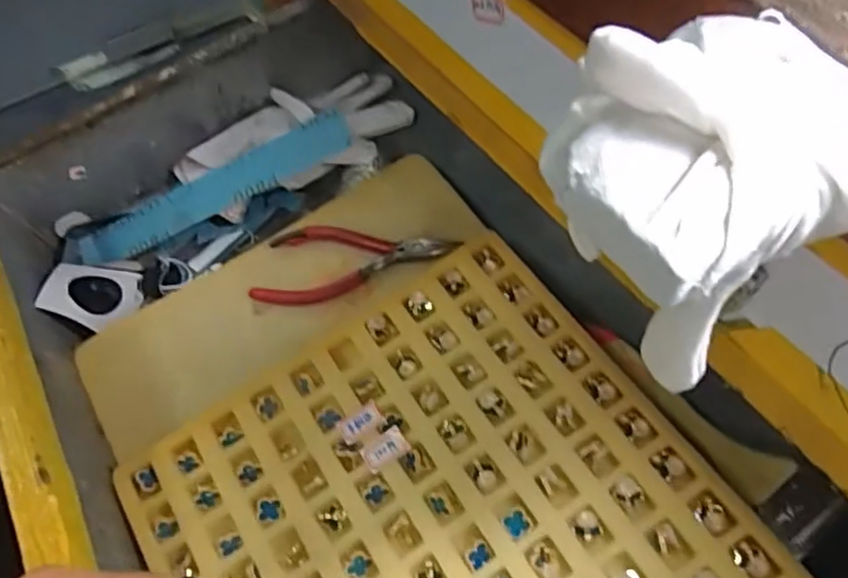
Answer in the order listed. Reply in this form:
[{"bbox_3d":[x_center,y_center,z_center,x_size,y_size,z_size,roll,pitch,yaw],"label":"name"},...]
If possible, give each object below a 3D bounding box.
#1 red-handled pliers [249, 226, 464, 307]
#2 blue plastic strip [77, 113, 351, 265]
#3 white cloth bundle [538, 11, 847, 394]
[{"bbox_3d":[-0.045,-0.020,0.421,0.128,0.011,0.051,-12,55,5],"label":"red-handled pliers"},{"bbox_3d":[-0.145,-0.063,0.457,0.208,0.015,0.031,-24,56,10],"label":"blue plastic strip"},{"bbox_3d":[0.068,-0.021,0.185,0.064,0.084,0.064,1,55,-2],"label":"white cloth bundle"}]

